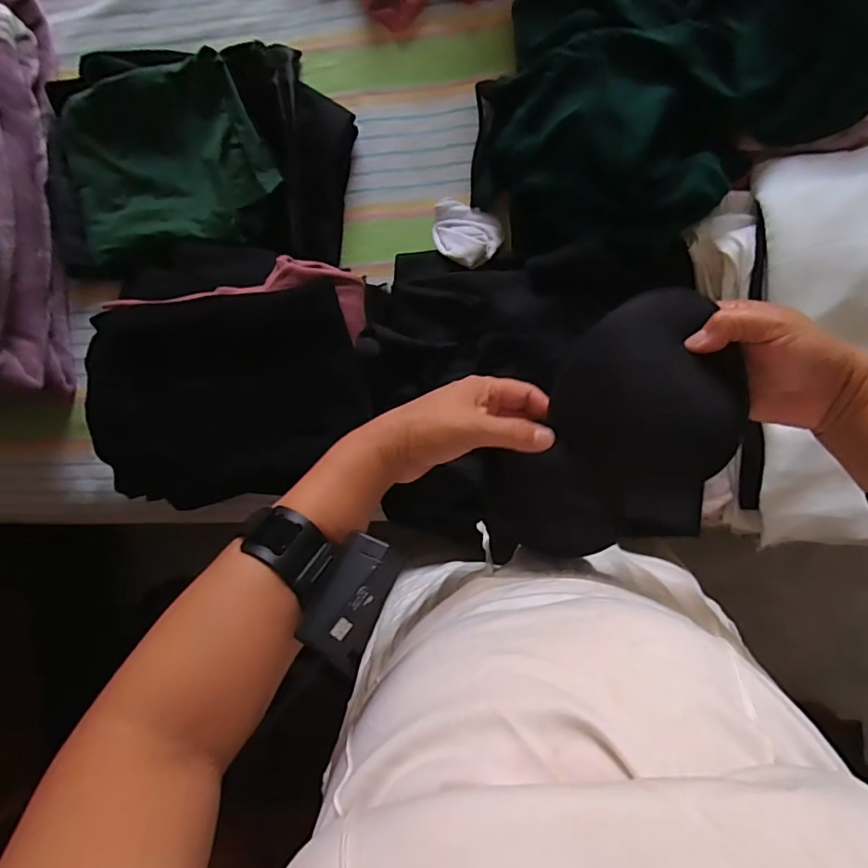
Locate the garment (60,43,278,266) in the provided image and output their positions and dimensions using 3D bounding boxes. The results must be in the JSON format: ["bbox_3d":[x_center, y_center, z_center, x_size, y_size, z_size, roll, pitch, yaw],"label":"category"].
[{"bbox_3d":[-0.314,-0.313,0.621,0.236,0.029,0.197,-11,93,8],"label":"garment"}]

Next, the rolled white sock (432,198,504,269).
[{"bbox_3d":[0.032,-0.230,0.600,0.090,0.050,0.068,33,98,3],"label":"rolled white sock"}]

